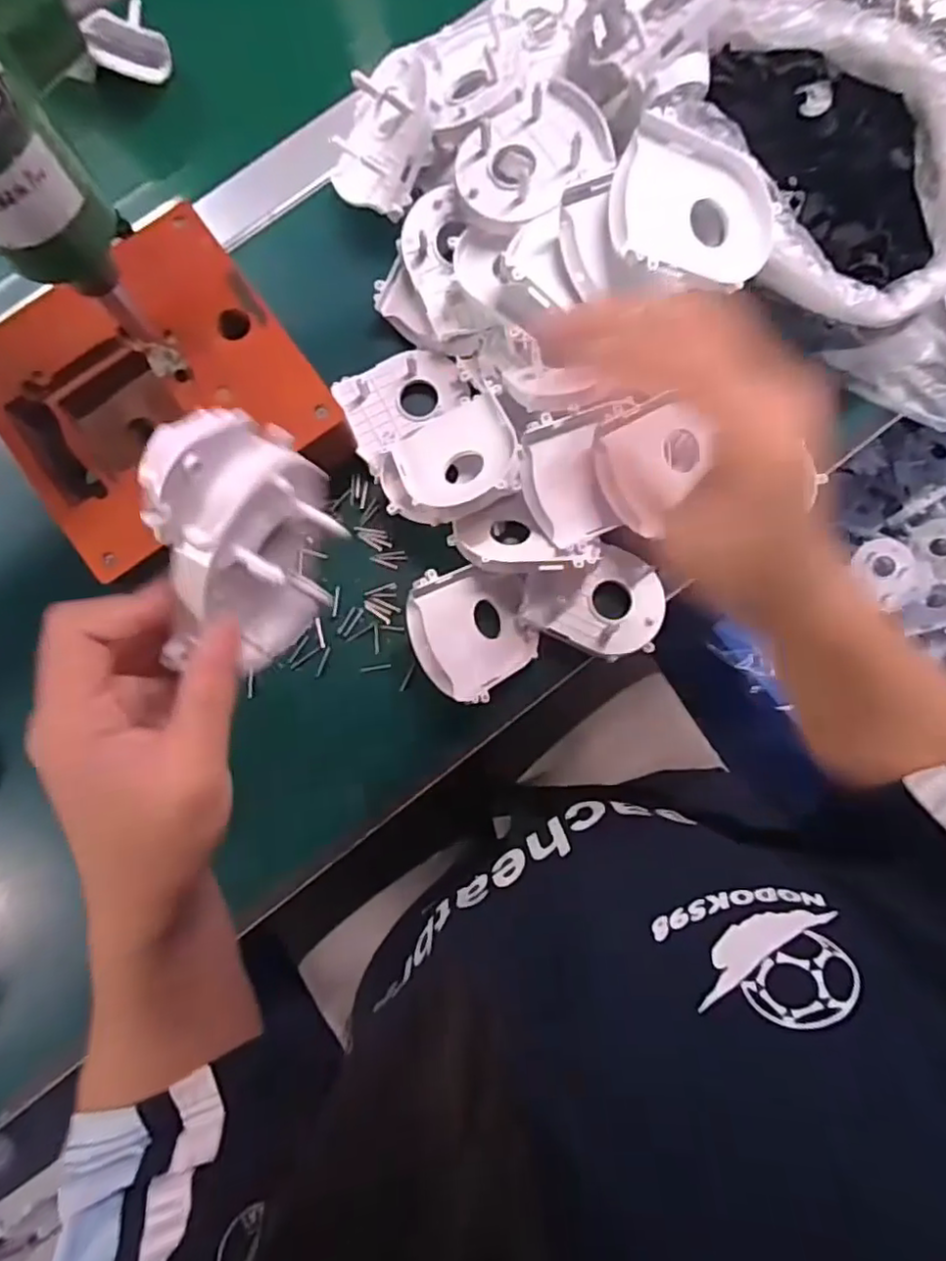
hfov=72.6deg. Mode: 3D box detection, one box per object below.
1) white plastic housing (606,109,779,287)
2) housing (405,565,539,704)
[{"bbox_3d":[0.107,-0.204,0.318,0.083,0.023,0.070,2,92,-16],"label":"white plastic housing"},{"bbox_3d":[0.004,0.000,0.361,0.081,0.020,0.073,-16,90,-40],"label":"housing"}]

